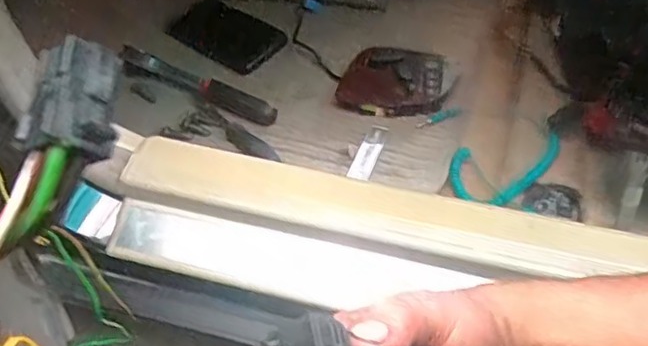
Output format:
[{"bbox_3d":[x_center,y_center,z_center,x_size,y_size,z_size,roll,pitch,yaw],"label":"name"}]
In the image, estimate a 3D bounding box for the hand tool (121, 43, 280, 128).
[{"bbox_3d":[-0.147,-0.104,0.753,0.219,0.024,0.027,23,59,17],"label":"hand tool"}]

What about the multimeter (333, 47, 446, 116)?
[{"bbox_3d":[0.078,-0.105,0.730,0.125,0.038,0.080,3,55,5],"label":"multimeter"}]

